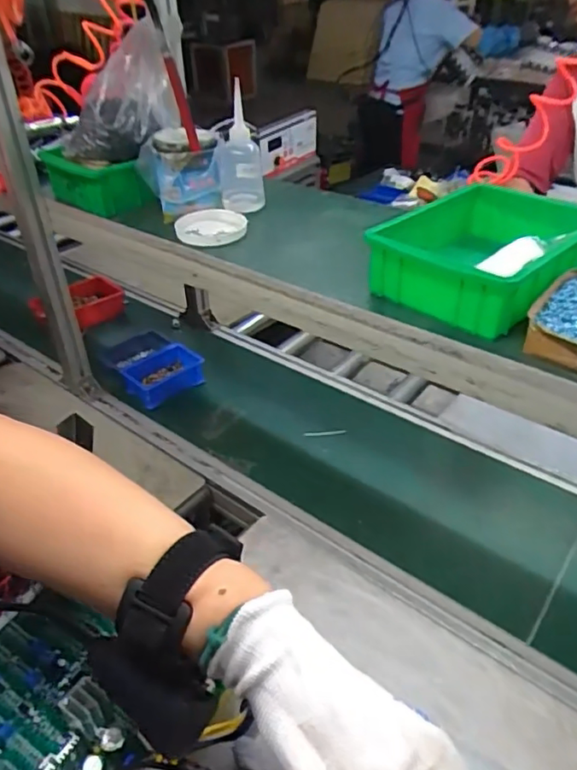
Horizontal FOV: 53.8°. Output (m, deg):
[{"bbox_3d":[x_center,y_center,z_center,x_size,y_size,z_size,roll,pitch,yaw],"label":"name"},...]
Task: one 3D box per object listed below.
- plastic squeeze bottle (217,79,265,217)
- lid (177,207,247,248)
[{"bbox_3d":[-0.074,-0.349,0.857,0.064,0.169,0.079,-4,37,-4],"label":"plastic squeeze bottle"},{"bbox_3d":[-0.113,-0.231,0.838,0.100,0.025,0.100,-1,37,1],"label":"lid"}]

